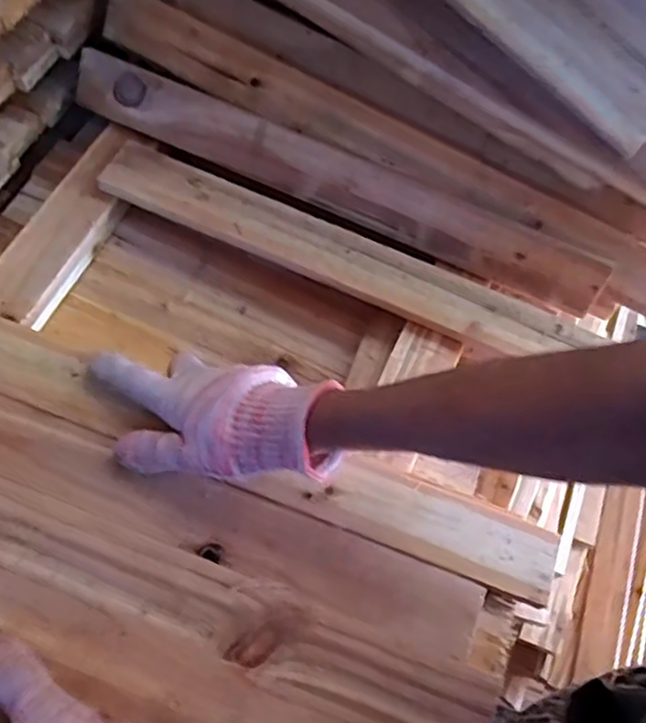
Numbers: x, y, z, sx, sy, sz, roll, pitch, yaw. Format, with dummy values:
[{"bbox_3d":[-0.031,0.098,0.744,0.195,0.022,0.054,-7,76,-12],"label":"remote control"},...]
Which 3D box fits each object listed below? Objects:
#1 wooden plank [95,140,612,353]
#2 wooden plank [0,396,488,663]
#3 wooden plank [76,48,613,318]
[{"bbox_3d":[0.009,-0.094,0.587,0.425,0.021,0.054,22,65,7],"label":"wooden plank"},{"bbox_3d":[-0.129,0.089,0.468,0.488,0.018,0.053,20,65,6],"label":"wooden plank"},{"bbox_3d":[0.005,-0.163,0.605,0.500,0.054,0.012,24,26,6],"label":"wooden plank"}]

